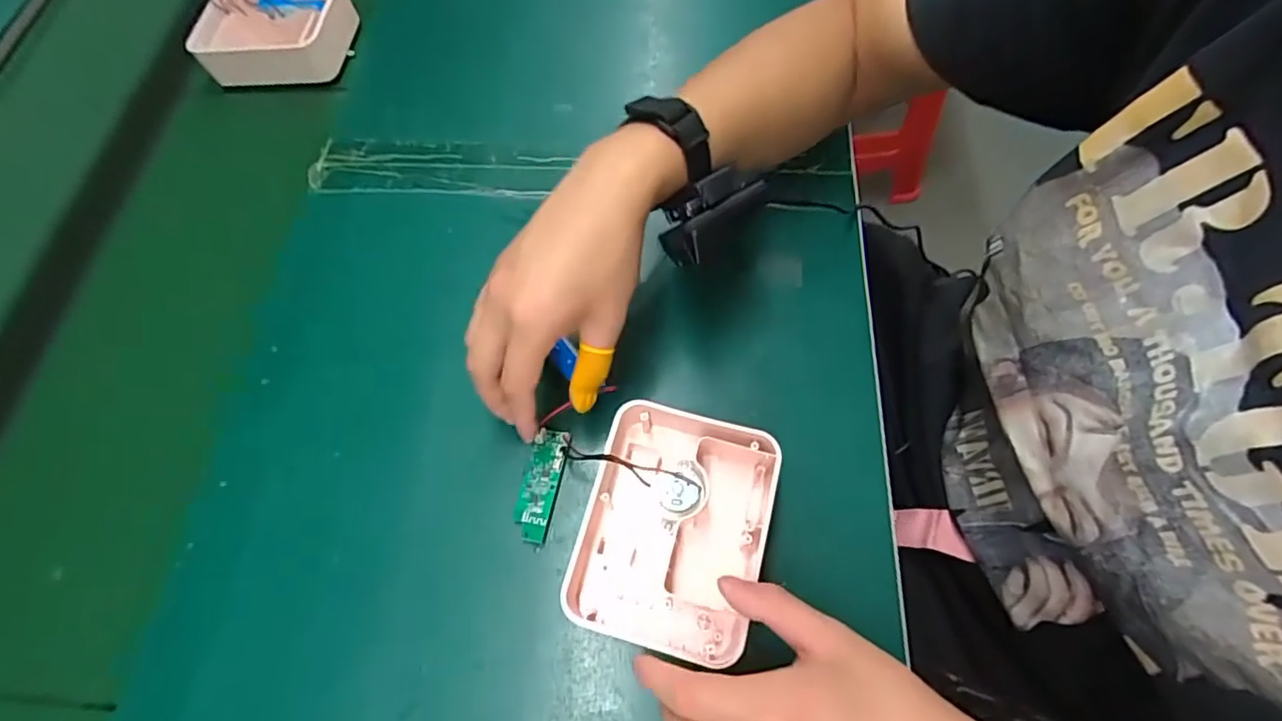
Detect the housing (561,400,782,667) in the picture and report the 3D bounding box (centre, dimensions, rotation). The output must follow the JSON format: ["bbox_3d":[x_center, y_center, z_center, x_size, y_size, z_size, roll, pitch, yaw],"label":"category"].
[{"bbox_3d":[0.020,0.098,0.346,0.101,0.047,0.127,13,67,9],"label":"housing"}]

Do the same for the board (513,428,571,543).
[{"bbox_3d":[-0.062,0.077,0.371,0.024,0.010,0.069,8,68,7],"label":"board"}]

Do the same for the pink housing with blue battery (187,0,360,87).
[{"bbox_3d":[-0.344,-0.311,0.553,0.134,0.041,0.093,0,66,3],"label":"pink housing with blue battery"}]

